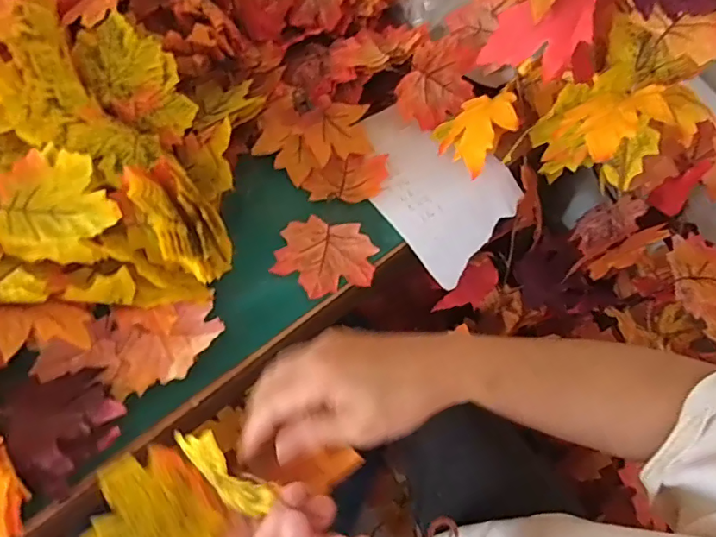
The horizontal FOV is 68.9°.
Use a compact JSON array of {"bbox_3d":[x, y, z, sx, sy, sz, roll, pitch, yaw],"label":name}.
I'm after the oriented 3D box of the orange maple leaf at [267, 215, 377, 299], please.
[{"bbox_3d":[-0.031,-0.010,0.483,0.093,0.010,0.077,16,62,9],"label":"orange maple leaf"}]

